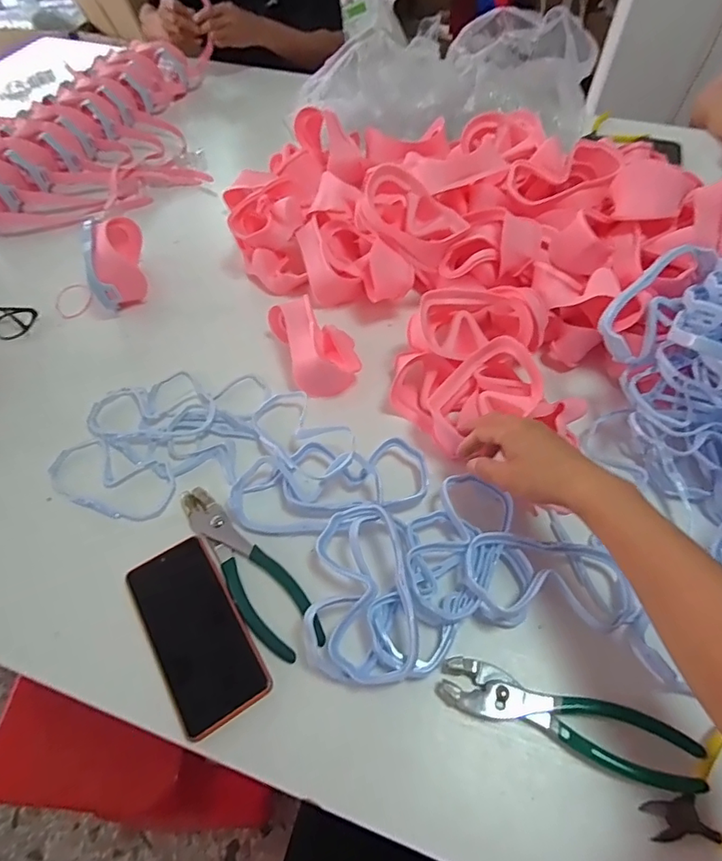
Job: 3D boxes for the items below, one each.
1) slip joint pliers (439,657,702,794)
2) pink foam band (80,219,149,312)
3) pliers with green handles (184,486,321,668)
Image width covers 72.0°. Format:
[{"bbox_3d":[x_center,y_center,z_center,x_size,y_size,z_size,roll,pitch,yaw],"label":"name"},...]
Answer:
[{"bbox_3d":[0.163,0.233,0.401,0.197,0.011,0.045,15,57,10],"label":"slip joint pliers"},{"bbox_3d":[-0.334,-0.231,0.687,0.072,0.080,0.134,-18,57,-12],"label":"pink foam band"},{"bbox_3d":[-0.111,0.129,0.481,0.053,0.009,0.201,-34,62,-21],"label":"pliers with green handles"}]

